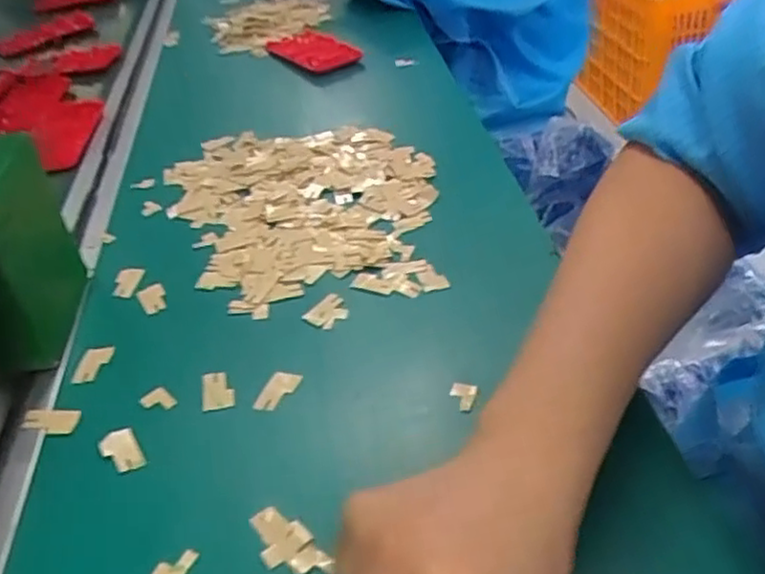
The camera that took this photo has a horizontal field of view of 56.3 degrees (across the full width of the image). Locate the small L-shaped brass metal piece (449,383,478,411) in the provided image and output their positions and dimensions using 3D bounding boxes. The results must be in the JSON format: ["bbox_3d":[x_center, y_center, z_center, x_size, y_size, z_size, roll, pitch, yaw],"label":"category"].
[{"bbox_3d":[0.040,0.055,0.362,0.013,0.006,0.014,6,38,13],"label":"small L-shaped brass metal piece"}]

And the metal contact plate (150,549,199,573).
[{"bbox_3d":[-0.089,0.119,0.304,0.013,0.004,0.019,13,40,21],"label":"metal contact plate"}]

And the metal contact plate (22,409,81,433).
[{"bbox_3d":[-0.177,0.070,0.379,0.028,0.004,0.015,0,37,5],"label":"metal contact plate"}]

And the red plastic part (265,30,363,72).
[{"bbox_3d":[-0.078,-0.269,0.799,0.061,0.012,0.136,-24,41,-25],"label":"red plastic part"}]

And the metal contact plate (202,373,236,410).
[{"bbox_3d":[-0.089,0.056,0.389,0.017,0.004,0.025,-8,46,-7],"label":"metal contact plate"}]

